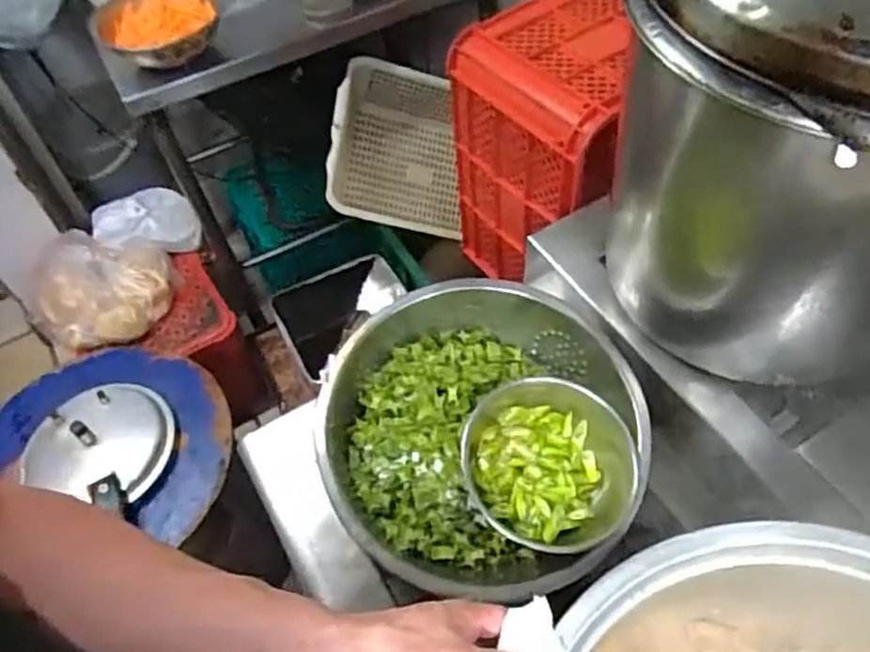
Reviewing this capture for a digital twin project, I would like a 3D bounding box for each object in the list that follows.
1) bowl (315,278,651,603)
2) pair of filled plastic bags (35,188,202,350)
[{"bbox_3d":[0.050,0.114,0.735,0.328,0.115,0.298,-7,53,-1],"label":"bowl"},{"bbox_3d":[-0.710,-0.159,1.573,0.273,0.110,0.432,1,54,5],"label":"pair of filled plastic bags"}]

